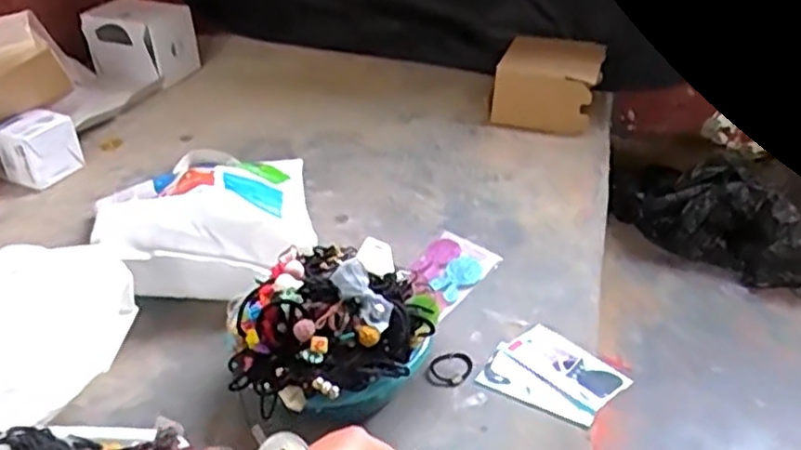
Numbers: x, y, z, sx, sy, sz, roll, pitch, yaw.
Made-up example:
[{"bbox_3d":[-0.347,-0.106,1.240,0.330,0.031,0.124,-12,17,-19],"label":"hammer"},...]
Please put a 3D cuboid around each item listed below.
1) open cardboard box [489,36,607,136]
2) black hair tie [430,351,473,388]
[{"bbox_3d":[0.286,-0.274,1.369,0.181,0.108,0.201,12,37,17],"label":"open cardboard box"},{"bbox_3d":[0.061,0.165,0.824,0.056,0.007,0.042,-26,42,-32],"label":"black hair tie"}]

